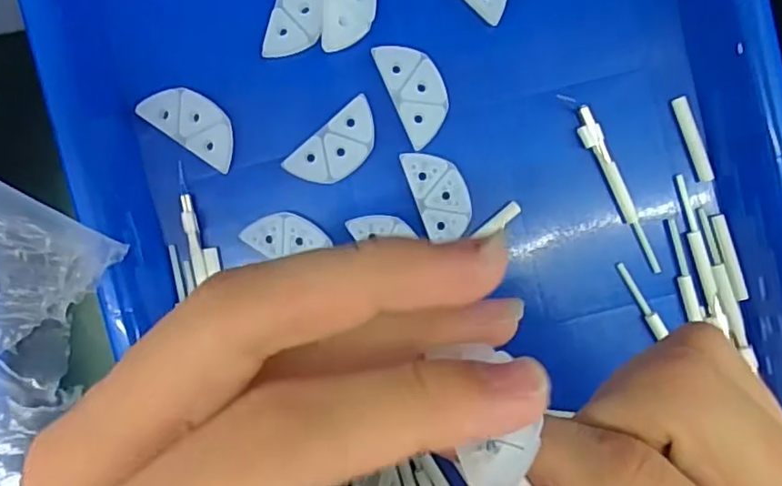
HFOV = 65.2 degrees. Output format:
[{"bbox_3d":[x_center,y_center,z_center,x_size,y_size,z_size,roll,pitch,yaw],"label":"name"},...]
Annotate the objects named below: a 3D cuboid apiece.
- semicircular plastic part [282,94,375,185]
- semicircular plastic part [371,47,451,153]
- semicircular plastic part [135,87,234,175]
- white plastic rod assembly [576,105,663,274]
[{"bbox_3d":[-0.020,-0.035,0.230,0.038,0.004,0.019,-40,92,1],"label":"semicircular plastic part"},{"bbox_3d":[0.010,-0.058,0.230,0.019,0.004,0.038,-24,92,1],"label":"semicircular plastic part"},{"bbox_3d":[-0.074,-0.045,0.228,0.038,0.004,0.019,35,92,-2],"label":"semicircular plastic part"},{"bbox_3d":[0.088,-0.020,0.235,0.007,0.004,0.069,-28,92,1],"label":"white plastic rod assembly"}]

